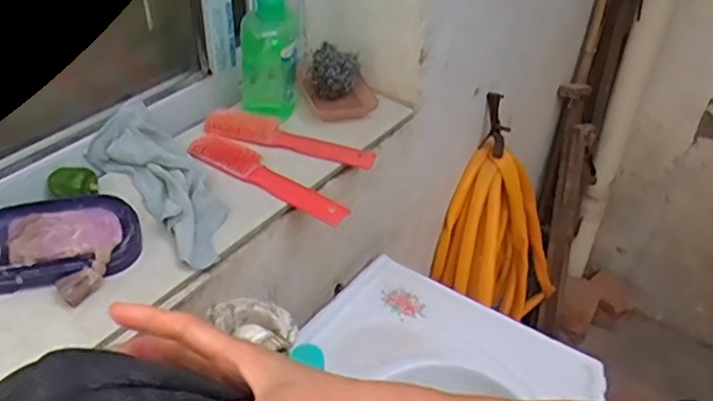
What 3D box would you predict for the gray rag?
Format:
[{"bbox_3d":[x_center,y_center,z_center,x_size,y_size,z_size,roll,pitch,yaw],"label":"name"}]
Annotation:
[{"bbox_3d":[-0.191,-0.023,0.650,0.207,0.057,0.096,32,46,32],"label":"gray rag"}]

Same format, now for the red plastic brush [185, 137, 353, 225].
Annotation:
[{"bbox_3d":[-0.103,-0.027,0.696,0.202,0.036,0.032,22,42,22],"label":"red plastic brush"}]

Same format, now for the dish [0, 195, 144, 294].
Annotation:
[{"bbox_3d":[-0.277,0.035,0.582,0.146,0.024,0.100,-10,40,-17],"label":"dish"}]

